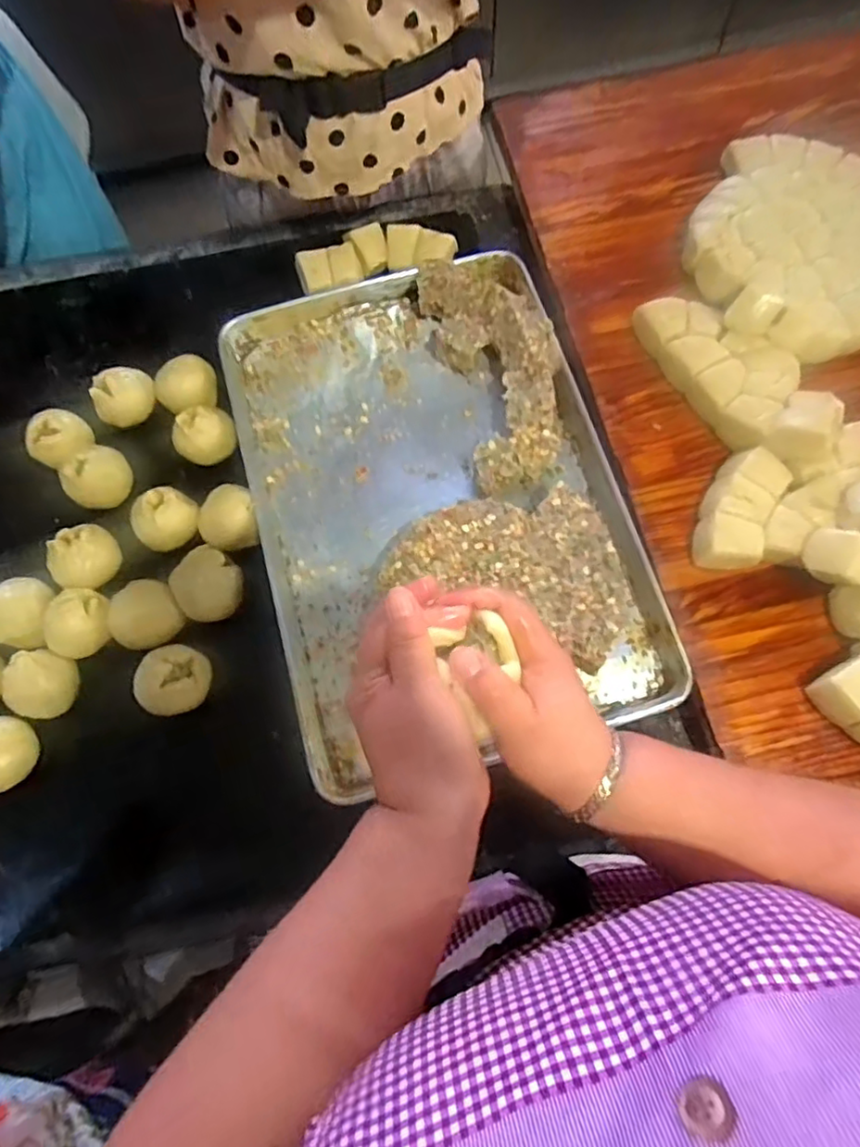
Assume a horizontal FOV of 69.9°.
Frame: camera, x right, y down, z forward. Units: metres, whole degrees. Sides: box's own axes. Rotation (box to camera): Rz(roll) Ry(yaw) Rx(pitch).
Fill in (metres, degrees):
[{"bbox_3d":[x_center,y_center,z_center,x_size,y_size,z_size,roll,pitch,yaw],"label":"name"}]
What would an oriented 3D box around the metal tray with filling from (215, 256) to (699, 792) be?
[{"bbox_3d":[0.001,-0.095,0.723,0.400,0.073,0.598,-16,71,0],"label":"metal tray with filling"}]

